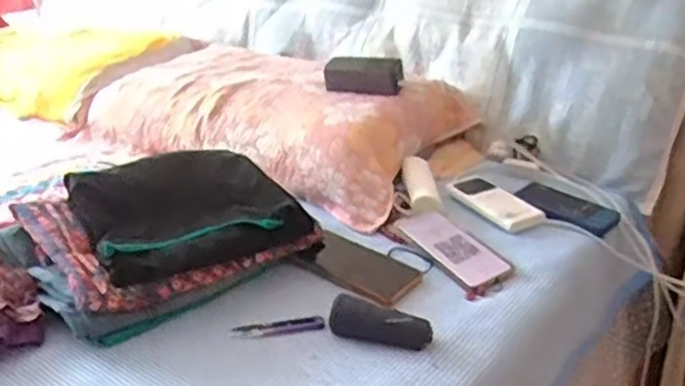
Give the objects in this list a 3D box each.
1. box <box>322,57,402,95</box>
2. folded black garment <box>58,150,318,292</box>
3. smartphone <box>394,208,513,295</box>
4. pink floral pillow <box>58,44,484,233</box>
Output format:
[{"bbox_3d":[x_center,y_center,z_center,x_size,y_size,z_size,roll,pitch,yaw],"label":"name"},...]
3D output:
[{"bbox_3d":[0.034,-0.194,1.135,0.133,0.056,0.056,3,25,10],"label":"box"},{"bbox_3d":[-0.185,0.021,0.820,0.245,0.090,0.175,-19,30,-33],"label":"folded black garment"},{"bbox_3d":[0.140,0.068,0.884,0.077,0.009,0.174,-23,38,-26],"label":"smartphone"},{"bbox_3d":[-0.135,-0.153,1.229,0.698,0.115,0.407,19,31,37],"label":"pink floral pillow"}]

